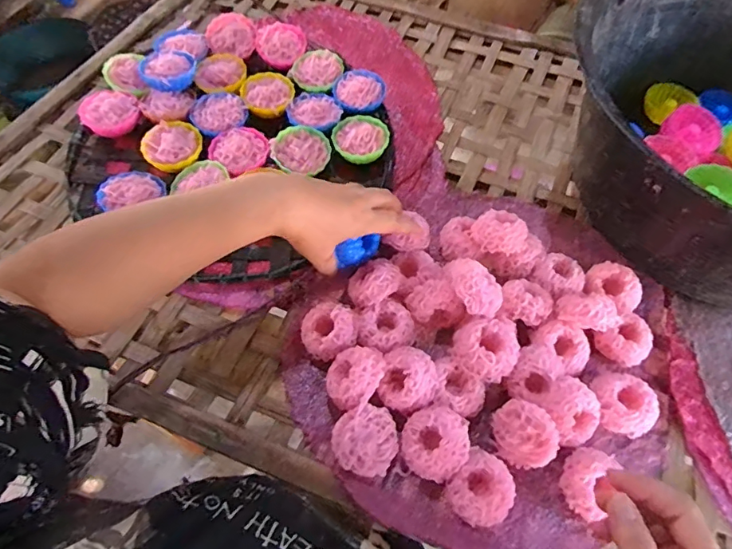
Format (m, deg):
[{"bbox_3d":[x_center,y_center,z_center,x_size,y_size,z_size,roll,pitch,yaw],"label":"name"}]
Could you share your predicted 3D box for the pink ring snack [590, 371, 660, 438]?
[{"bbox_3d":[0.218,0.107,0.416,0.044,0.023,0.054,-8,60,-6],"label":"pink ring snack"}]

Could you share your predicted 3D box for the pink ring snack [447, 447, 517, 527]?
[{"bbox_3d":[0.090,0.165,0.376,0.046,0.022,0.049,1,59,-1],"label":"pink ring snack"}]

